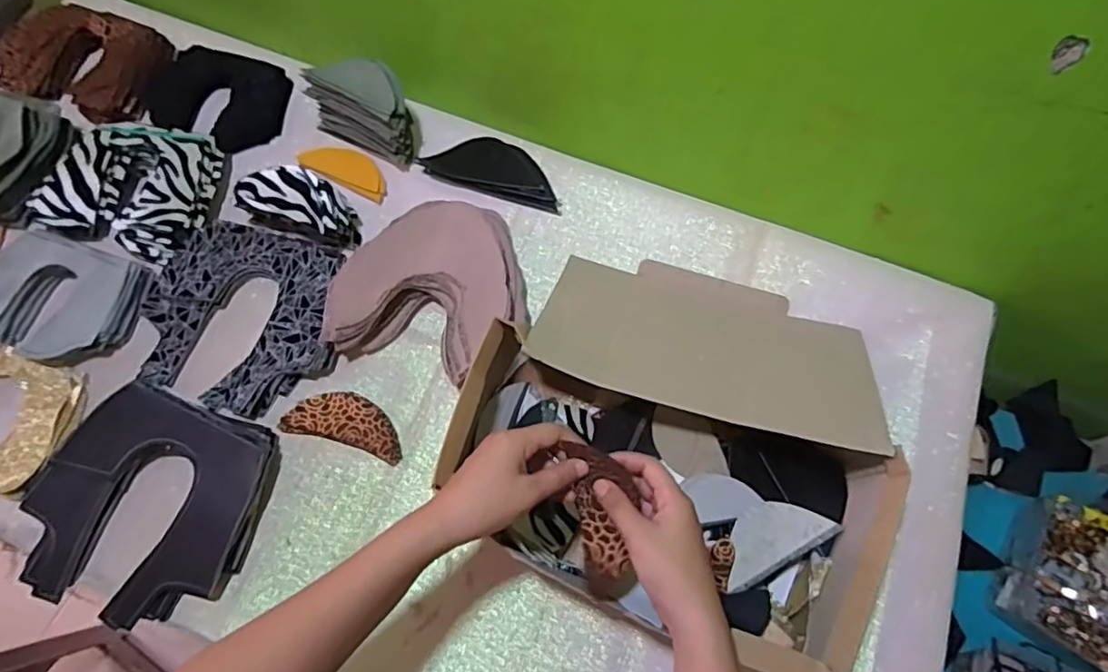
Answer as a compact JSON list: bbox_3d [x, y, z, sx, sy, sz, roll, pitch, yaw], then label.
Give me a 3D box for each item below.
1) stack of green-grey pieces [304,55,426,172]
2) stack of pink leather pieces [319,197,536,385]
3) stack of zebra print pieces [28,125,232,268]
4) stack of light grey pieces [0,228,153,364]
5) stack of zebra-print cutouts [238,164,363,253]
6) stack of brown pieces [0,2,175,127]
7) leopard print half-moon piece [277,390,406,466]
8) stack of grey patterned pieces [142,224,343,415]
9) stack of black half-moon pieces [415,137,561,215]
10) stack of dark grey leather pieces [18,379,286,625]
[{"bbox_3d":[-0.214,-0.264,0.686,0.128,0.083,0.061,29,68,10],"label":"stack of green-grey pieces"},{"bbox_3d":[-0.120,-0.054,0.619,0.189,0.043,0.192,15,66,4],"label":"stack of pink leather pieces"},{"bbox_3d":[-0.450,-0.165,0.648,0.162,0.033,0.145,15,66,4],"label":"stack of zebra print pieces"},{"bbox_3d":[-0.509,-0.040,0.606,0.165,0.033,0.124,16,66,5],"label":"stack of light grey pieces"},{"bbox_3d":[-0.273,-0.139,0.643,0.120,0.071,0.058,21,67,7],"label":"stack of zebra-print cutouts"},{"bbox_3d":[-0.567,-0.335,0.733,0.176,0.041,0.143,18,67,6],"label":"stack of brown pieces"},{"bbox_3d":[-0.199,0.083,0.583,0.116,0.016,0.051,15,66,4],"label":"leopard print half-moon piece"},{"bbox_3d":[-0.314,-0.022,0.608,0.206,0.023,0.182,15,66,5],"label":"stack of grey patterned pieces"},{"bbox_3d":[-0.067,-0.196,0.694,0.164,0.021,0.066,17,67,5],"label":"stack of black half-moon pieces"},{"bbox_3d":[-0.362,0.146,0.530,0.188,0.028,0.182,16,66,5],"label":"stack of dark grey leather pieces"}]

